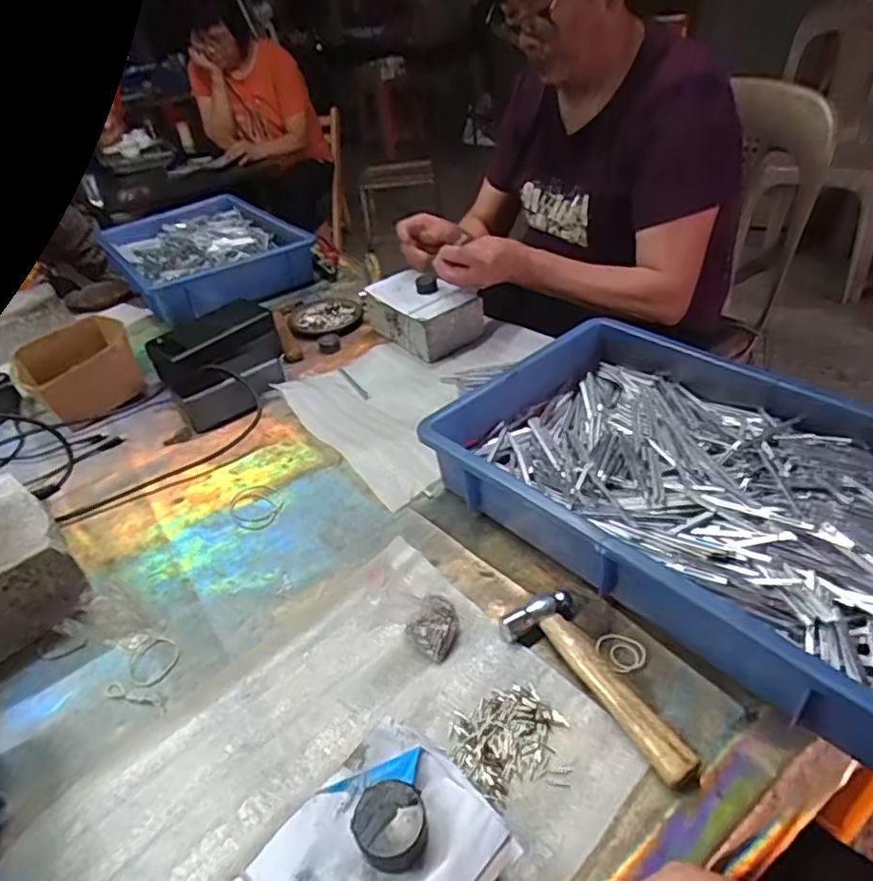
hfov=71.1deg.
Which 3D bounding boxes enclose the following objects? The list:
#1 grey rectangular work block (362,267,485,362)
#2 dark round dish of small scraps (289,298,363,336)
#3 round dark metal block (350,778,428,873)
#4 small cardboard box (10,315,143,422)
[{"bbox_3d":[-0.019,-0.182,0.860,0.106,0.072,0.148,-30,43,-27],"label":"grey rectangular work block"},{"bbox_3d":[-0.171,-0.191,0.949,0.109,0.020,0.120,-16,38,-12],"label":"dark round dish of small scraps"},{"bbox_3d":[-0.025,0.206,0.328,0.037,0.020,0.037,-4,37,3],"label":"round dark metal block"},{"bbox_3d":[-0.472,-0.091,0.816,0.134,0.078,0.146,-31,43,-28],"label":"small cardboard box"}]

